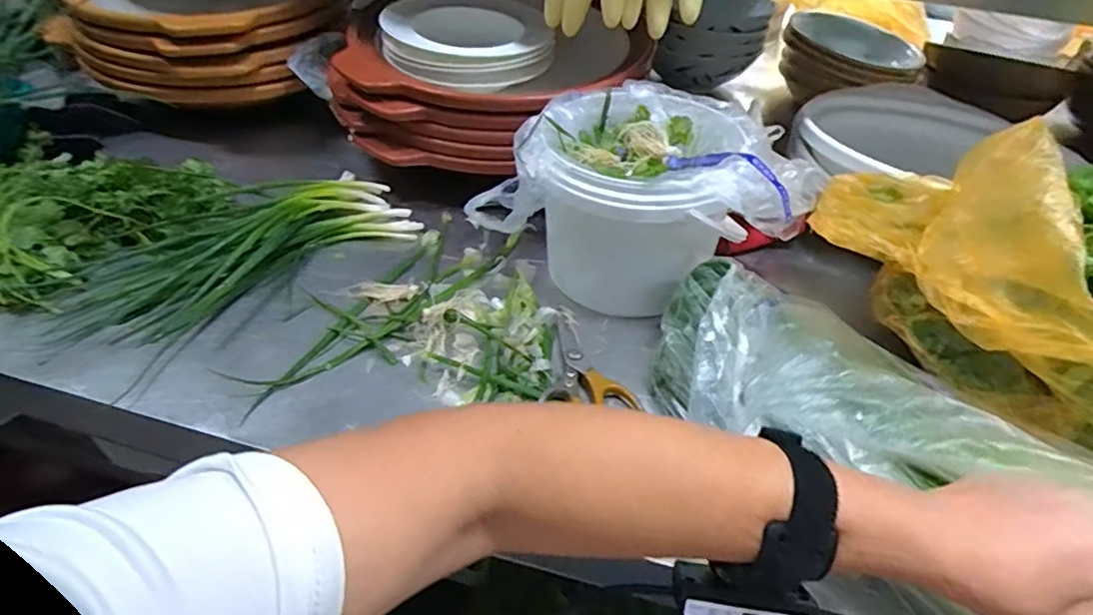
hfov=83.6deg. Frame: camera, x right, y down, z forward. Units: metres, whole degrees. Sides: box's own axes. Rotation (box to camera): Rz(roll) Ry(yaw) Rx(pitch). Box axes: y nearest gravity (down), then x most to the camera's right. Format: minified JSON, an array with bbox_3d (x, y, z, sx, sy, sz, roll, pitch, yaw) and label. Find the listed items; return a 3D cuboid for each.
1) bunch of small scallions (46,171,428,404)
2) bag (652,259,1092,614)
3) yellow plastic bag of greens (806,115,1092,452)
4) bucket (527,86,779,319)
[{"bbox_3d":[-0.302,-0.058,0.627,0.160,0.041,0.338,34,50,28],"label":"bunch of small scallions"},{"bbox_3d":[0.240,0.108,0.391,0.149,0.119,0.456,-23,45,-28],"label":"bag"},{"bbox_3d":[0.468,-0.040,0.502,0.308,0.221,0.350,-13,46,-19],"label":"yellow plastic bag of greens"},{"bbox_3d":[0.082,-0.105,0.618,0.247,0.164,0.206,1,43,-4],"label":"bucket"}]

